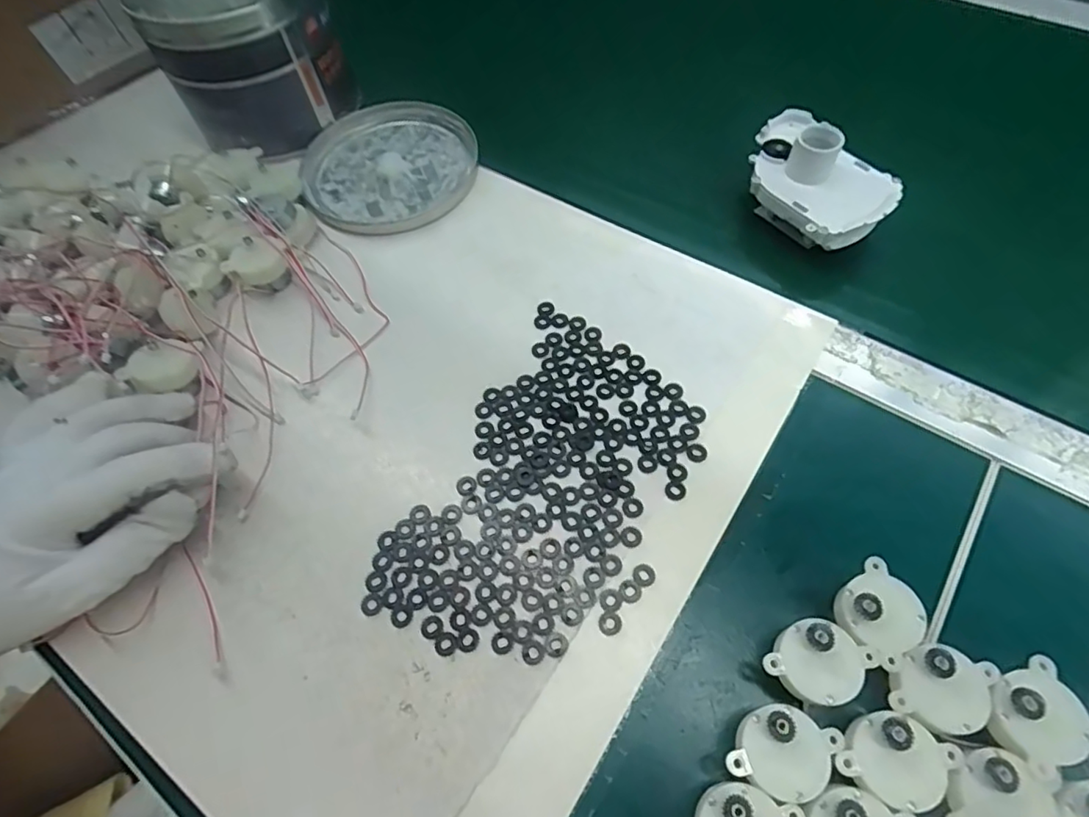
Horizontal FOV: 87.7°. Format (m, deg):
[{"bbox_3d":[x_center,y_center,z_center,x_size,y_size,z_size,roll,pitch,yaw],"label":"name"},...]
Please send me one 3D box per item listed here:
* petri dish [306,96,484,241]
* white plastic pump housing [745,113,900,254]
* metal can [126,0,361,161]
[{"bbox_3d":[-0.114,-0.182,0.424,0.123,0.019,0.126,-11,60,-3],"label":"petri dish"},{"bbox_3d":[0.173,-0.147,0.368,0.070,0.057,0.099,-36,64,-16],"label":"white plastic pump housing"},{"bbox_3d":[-0.219,-0.266,0.424,0.127,0.111,0.132,-2,60,3],"label":"metal can"}]

